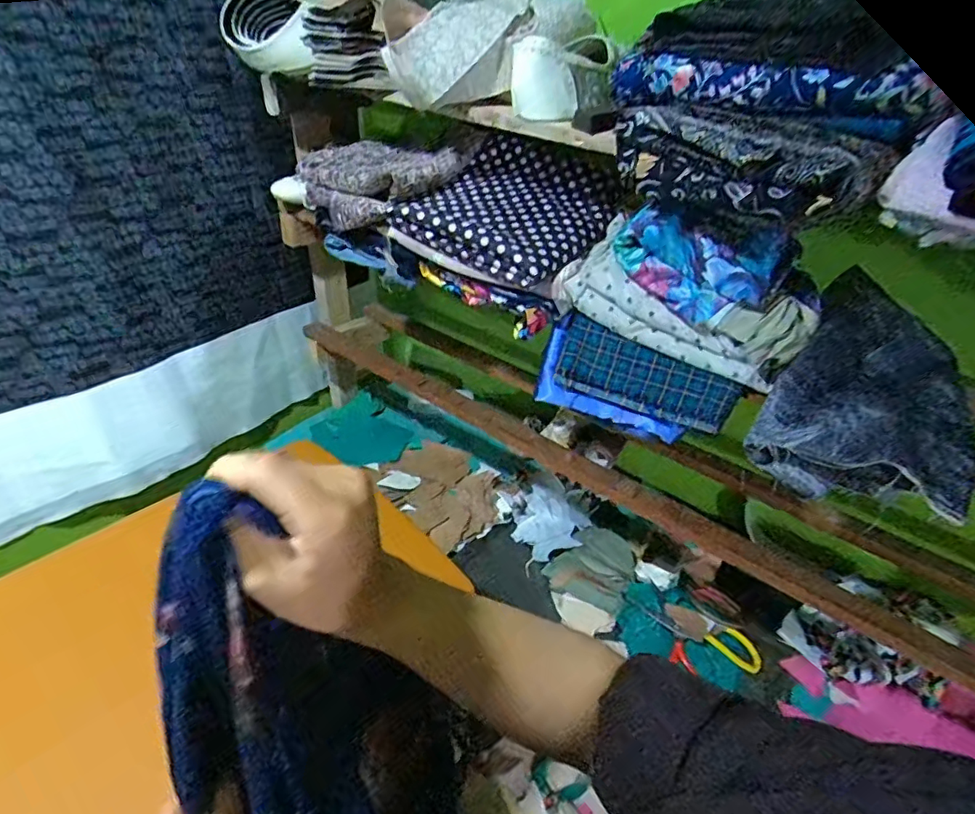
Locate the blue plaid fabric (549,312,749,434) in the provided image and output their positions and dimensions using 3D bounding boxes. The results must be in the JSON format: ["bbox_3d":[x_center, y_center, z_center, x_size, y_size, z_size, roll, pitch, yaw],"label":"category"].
[{"bbox_3d":[0.180,-0.034,0.663,0.215,0.070,0.040,24,40,26],"label":"blue plaid fabric"}]

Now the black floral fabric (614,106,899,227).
[{"bbox_3d":[0.223,-0.218,0.506,0.069,0.084,0.234,-26,45,-35],"label":"black floral fabric"}]

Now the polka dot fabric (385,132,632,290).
[{"bbox_3d":[0.035,-0.264,0.741,0.235,0.112,0.219,22,39,24],"label":"polka dot fabric"}]

